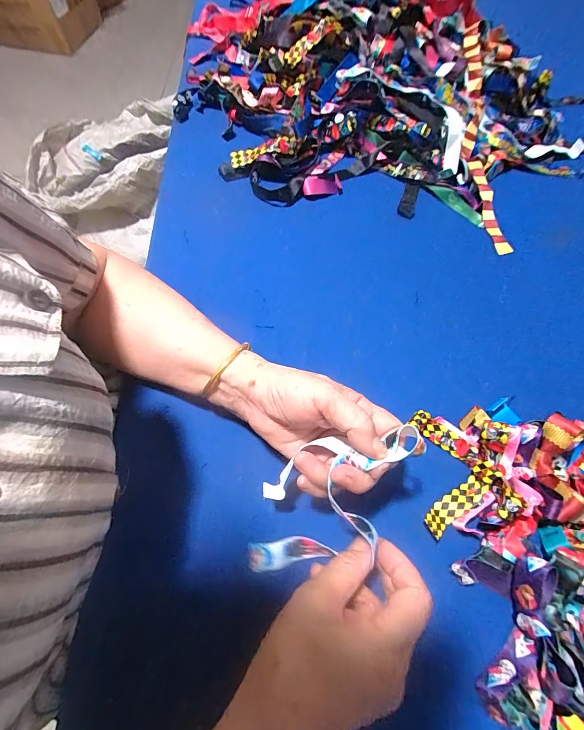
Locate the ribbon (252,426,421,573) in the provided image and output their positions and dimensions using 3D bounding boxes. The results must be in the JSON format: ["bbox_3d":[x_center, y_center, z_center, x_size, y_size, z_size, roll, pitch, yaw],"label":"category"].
[{"bbox_3d":[0.029,0.108,0.268,0.086,0.026,0.177,44,110,16],"label":"ribbon"}]

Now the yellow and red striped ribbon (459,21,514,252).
[{"bbox_3d":[0.280,-0.345,0.505,0.043,0.031,0.387,3,76,-2],"label":"yellow and red striped ribbon"}]

